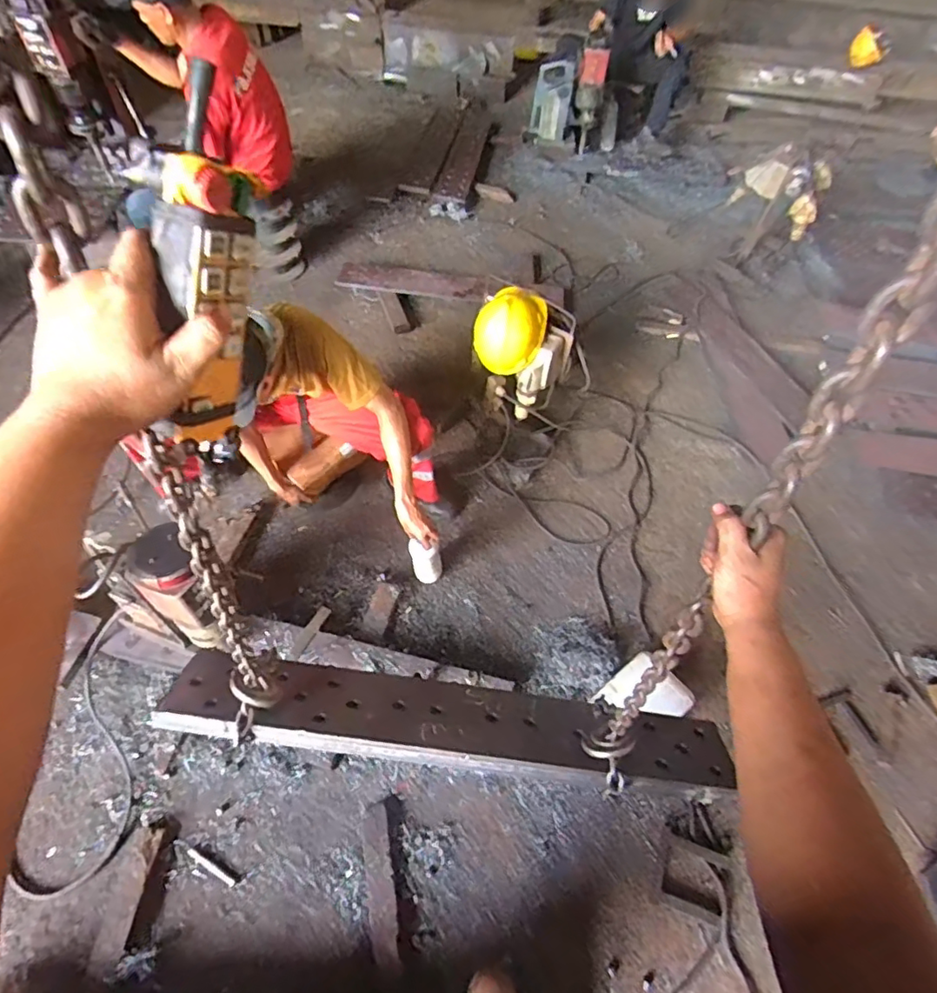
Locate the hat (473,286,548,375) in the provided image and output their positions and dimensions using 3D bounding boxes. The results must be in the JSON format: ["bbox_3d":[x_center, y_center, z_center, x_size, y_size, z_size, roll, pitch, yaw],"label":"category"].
[{"bbox_3d":[0.129,-0.522,1.791,0.210,0.241,0.155,35,42,-12],"label":"hat"}]

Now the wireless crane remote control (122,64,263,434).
[{"bbox_3d":[-0.180,-0.127,0.376,0.054,0.197,0.062,15,29,7],"label":"wireless crane remote control"}]

